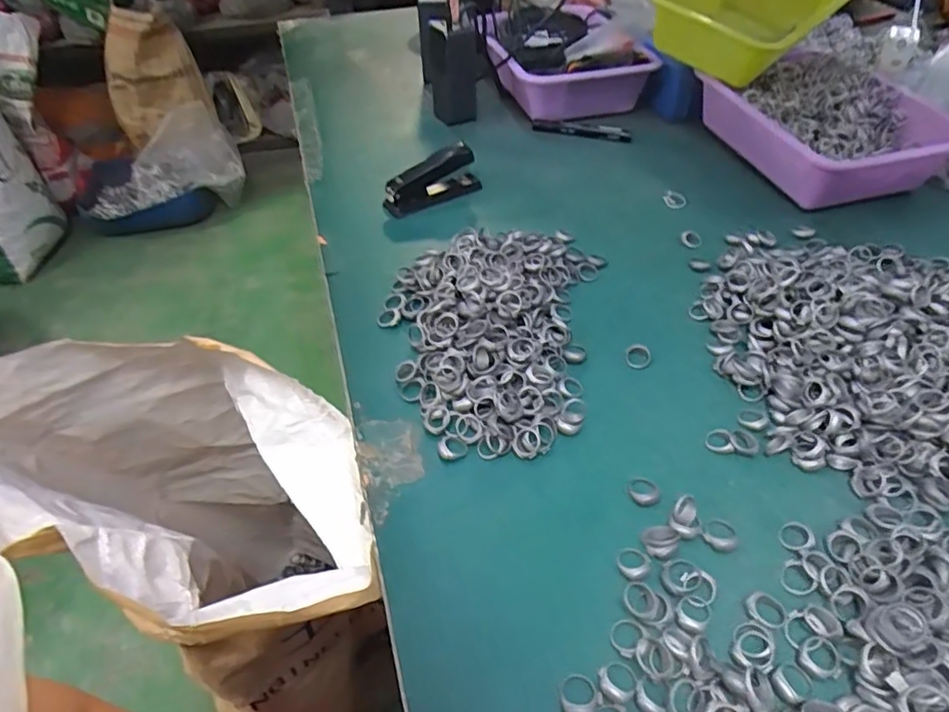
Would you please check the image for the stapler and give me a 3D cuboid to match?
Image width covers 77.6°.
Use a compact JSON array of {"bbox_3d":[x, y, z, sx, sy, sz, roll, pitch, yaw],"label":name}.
[{"bbox_3d":[-0.051,-0.220,0.726,0.128,0.051,0.029,-23,48,-19],"label":"stapler"}]

